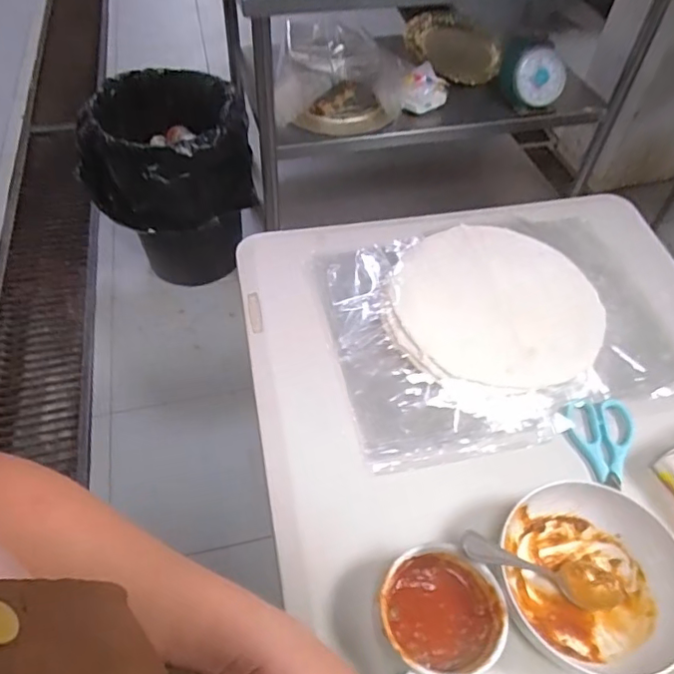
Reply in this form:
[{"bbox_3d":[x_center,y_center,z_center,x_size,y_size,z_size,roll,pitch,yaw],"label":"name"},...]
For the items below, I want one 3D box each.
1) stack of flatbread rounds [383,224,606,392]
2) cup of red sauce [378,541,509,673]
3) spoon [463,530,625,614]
[{"bbox_3d":[0.195,-0.041,0.710,0.255,0.032,0.246,11,52,6],"label":"stack of flatbread rounds"},{"bbox_3d":[0.085,0.236,0.480,0.101,0.055,0.103,1,52,-2],"label":"cup of red sauce"},{"bbox_3d":[0.176,0.200,0.488,0.171,0.028,0.039,24,47,-24],"label":"spoon"}]

